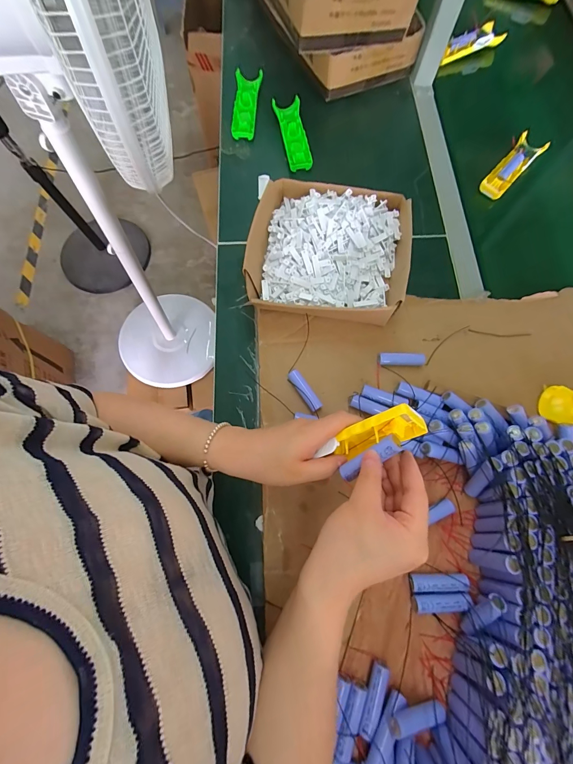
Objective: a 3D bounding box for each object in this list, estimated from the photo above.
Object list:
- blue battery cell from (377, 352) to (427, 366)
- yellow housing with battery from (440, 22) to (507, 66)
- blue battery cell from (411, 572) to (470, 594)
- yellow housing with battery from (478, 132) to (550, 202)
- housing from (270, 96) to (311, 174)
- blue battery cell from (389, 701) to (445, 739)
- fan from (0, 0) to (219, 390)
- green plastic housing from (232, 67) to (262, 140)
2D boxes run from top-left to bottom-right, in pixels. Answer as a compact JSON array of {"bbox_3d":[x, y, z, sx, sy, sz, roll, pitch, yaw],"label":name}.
[{"bbox_3d":[0.171,-0.033,0.475,0.068,0.015,0.017,3,73,0],"label":"blue battery cell"},{"bbox_3d":[0.414,-0.756,0.718,0.158,0.037,0.042,-30,76,-9],"label":"yellow housing with battery"},{"bbox_3d":[0.182,0.238,0.383,0.066,0.018,0.019,-2,73,-2],"label":"blue battery cell"},{"bbox_3d":[0.422,-0.402,0.603,0.048,0.028,0.148,41,76,11],"label":"yellow housing with battery"},{"bbox_3d":[0.013,-0.480,0.618,0.045,0.020,0.172,-11,73,-4],"label":"housing"},{"bbox_3d":[0.137,0.348,0.332,0.066,0.016,0.014,4,72,-21],"label":"blue battery cell"},{"bbox_3d":[-0.376,-0.317,0.695,0.408,1.066,0.438,-12,73,-4],"label":"fan"},{"bbox_3d":[-0.079,-0.554,0.637,0.046,0.031,0.163,3,73,0],"label":"green plastic housing"}]

